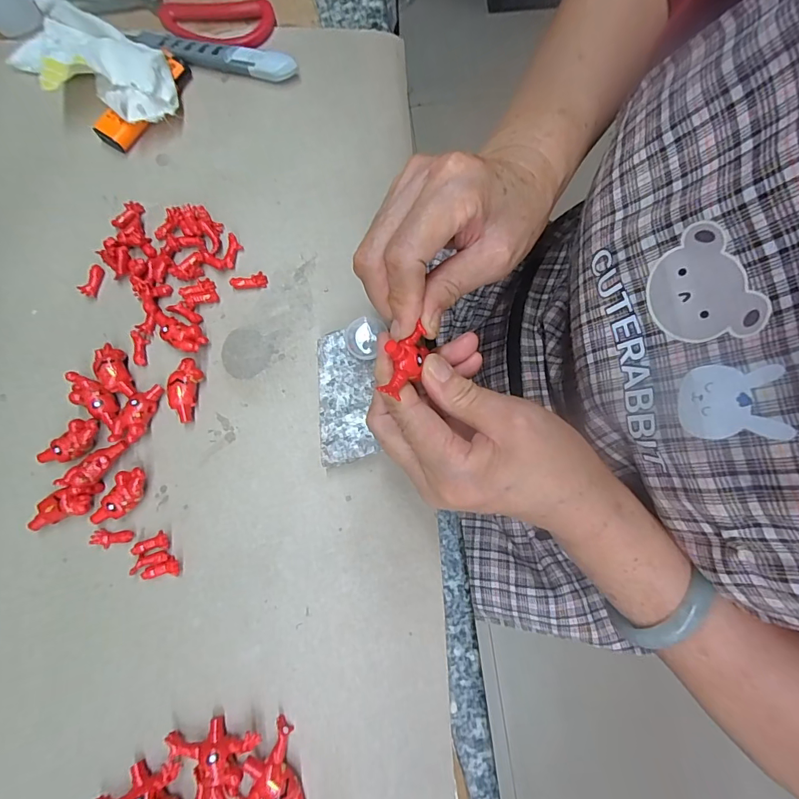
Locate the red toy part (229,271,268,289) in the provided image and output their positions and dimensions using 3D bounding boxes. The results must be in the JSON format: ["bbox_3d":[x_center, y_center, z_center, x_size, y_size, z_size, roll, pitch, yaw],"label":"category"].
[{"bbox_3d":[-0.103,-0.080,0.293,0.024,0.007,0.008,-13,80,-2],"label":"red toy part"}]

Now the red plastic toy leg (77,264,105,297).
[{"bbox_3d":[-0.210,-0.082,0.295,0.009,0.008,0.023,17,81,4],"label":"red plastic toy leg"}]

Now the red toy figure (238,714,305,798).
[{"bbox_3d":[-0.070,0.204,0.236,0.036,0.016,0.045,2,80,1],"label":"red toy figure"}]

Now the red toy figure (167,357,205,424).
[{"bbox_3d":[-0.138,-0.006,0.276,0.017,0.014,0.041,10,80,2],"label":"red toy figure"}]

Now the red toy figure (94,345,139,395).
[{"bbox_3d":[-0.185,-0.018,0.279,0.016,0.014,0.037,-24,80,-3],"label":"red toy figure"}]

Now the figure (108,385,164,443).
[{"bbox_3d":[-0.166,0.009,0.274,0.016,0.014,0.039,17,81,4],"label":"figure"}]

